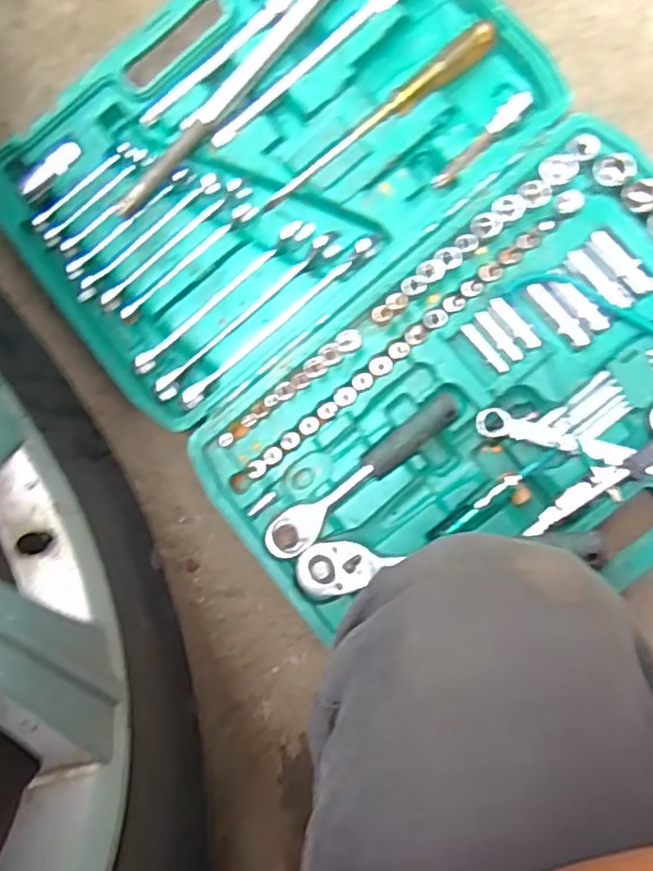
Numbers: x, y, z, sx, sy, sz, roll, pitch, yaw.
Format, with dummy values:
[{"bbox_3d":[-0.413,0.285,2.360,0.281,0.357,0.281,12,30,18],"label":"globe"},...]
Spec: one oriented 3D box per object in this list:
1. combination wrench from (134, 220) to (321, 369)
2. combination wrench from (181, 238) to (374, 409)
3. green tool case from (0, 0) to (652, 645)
[{"bbox_3d":[-0.093,-0.127,0.594,0.201,0.008,0.024,-43,83,3],"label":"combination wrench"},{"bbox_3d":[-0.044,-0.100,0.584,0.216,0.008,0.017,-40,83,3],"label":"combination wrench"},{"bbox_3d":[0.048,-0.132,0.583,0.473,0.052,0.665,-38,83,3],"label":"green tool case"}]

